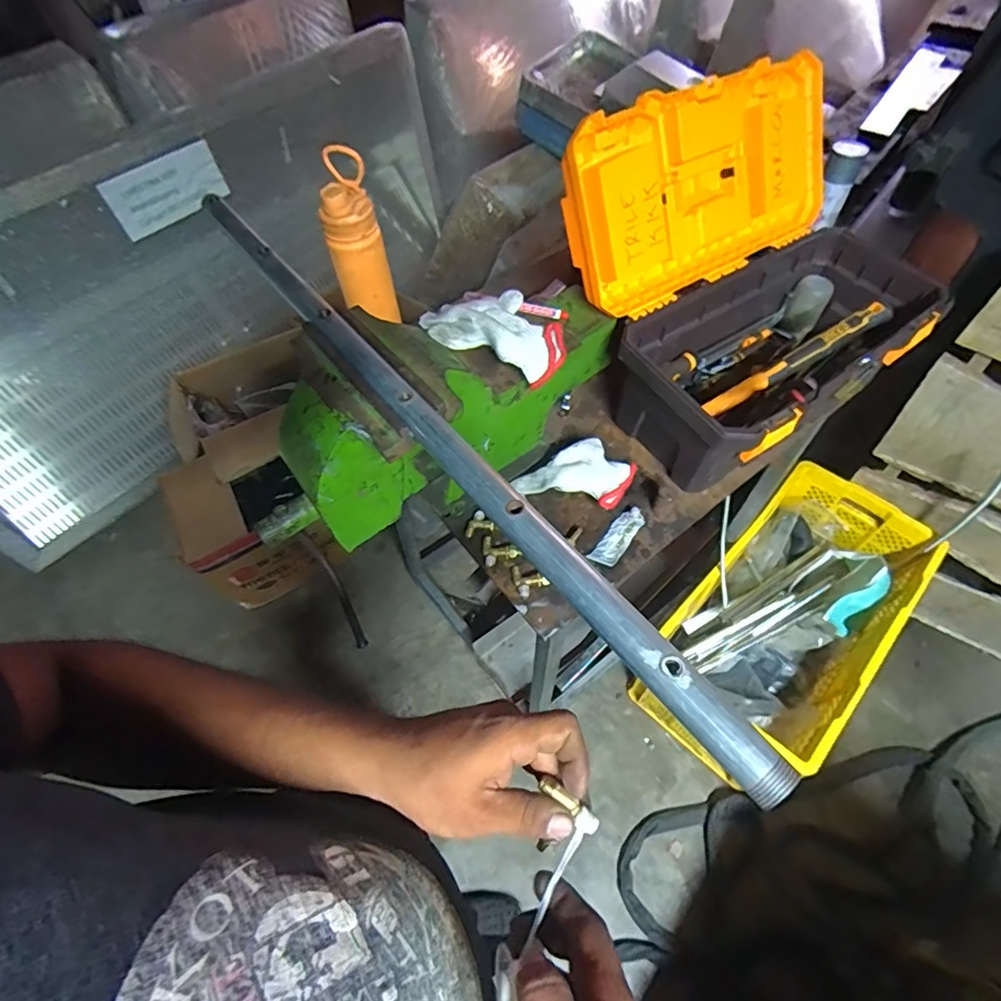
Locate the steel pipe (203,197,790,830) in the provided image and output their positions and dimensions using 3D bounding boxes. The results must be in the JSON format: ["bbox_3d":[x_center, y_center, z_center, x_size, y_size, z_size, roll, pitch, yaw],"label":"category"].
[{"bbox_3d":[-0.084,-0.088,0.493,0.031,0.022,0.809,-34,61,-19],"label":"steel pipe"}]

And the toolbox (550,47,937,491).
[{"bbox_3d":[0.332,-0.294,0.695,0.449,0.310,0.349,-31,60,-17],"label":"toolbox"}]

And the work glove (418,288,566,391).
[{"bbox_3d":[0.002,-0.207,0.622,0.159,0.050,0.123,23,60,17],"label":"work glove"}]

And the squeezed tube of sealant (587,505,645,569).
[{"bbox_3d":[0.149,0.046,0.679,0.032,0.015,0.089,32,63,21],"label":"squeezed tube of sealant"}]

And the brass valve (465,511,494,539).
[{"bbox_3d":[-0.030,0.028,0.690,0.037,0.009,0.034,-13,57,-6],"label":"brass valve"}]

